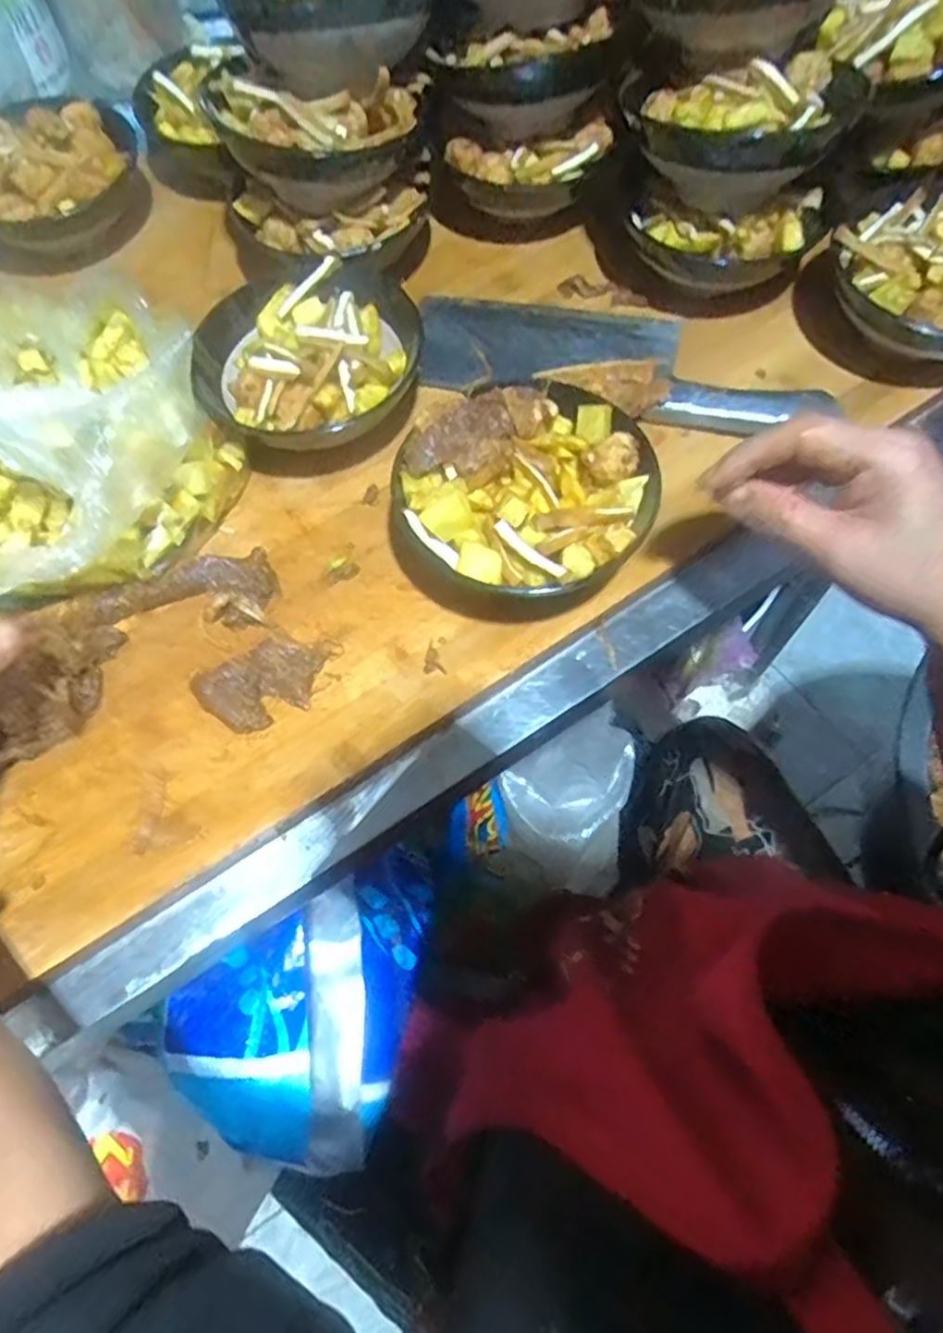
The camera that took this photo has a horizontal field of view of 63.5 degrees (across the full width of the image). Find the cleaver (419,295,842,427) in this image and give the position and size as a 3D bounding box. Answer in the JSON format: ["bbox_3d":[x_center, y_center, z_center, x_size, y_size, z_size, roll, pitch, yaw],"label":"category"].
[{"bbox_3d":[0.088,-0.198,0.482,0.253,0.027,0.105,10,65,7],"label":"cleaver"}]

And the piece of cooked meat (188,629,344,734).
[{"bbox_3d":[-0.101,0.005,0.384,0.070,0.014,0.040,-35,68,-13],"label":"piece of cooked meat"}]

